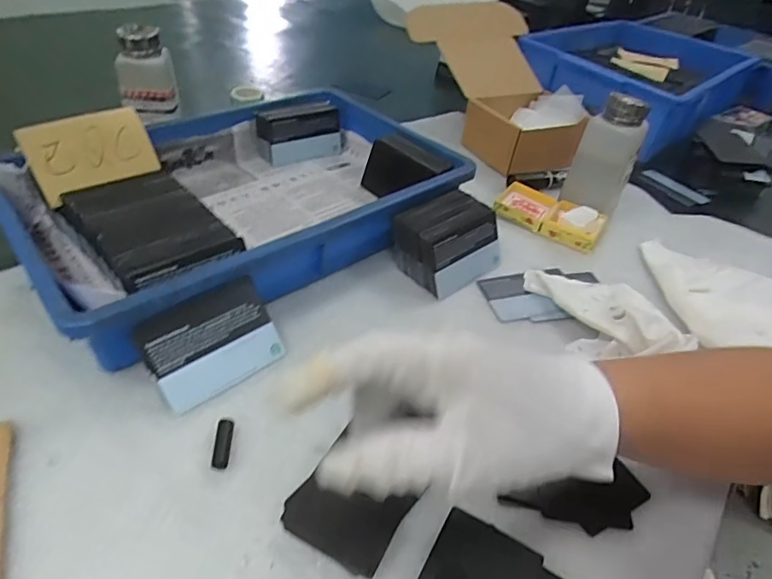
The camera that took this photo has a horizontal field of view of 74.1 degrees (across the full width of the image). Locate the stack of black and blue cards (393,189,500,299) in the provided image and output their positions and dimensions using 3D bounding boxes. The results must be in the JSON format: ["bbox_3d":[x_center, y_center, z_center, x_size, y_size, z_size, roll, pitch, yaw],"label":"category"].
[{"bbox_3d":[0.057,-0.043,0.457,0.091,0.053,0.064,-24,48,-31],"label":"stack of black and blue cards"}]

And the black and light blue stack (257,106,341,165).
[{"bbox_3d":[-0.096,-0.175,0.586,0.093,0.059,0.031,-12,43,-20],"label":"black and light blue stack"}]

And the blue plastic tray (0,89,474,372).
[{"bbox_3d":[-0.131,-0.086,0.476,0.365,0.073,0.246,-27,50,-33],"label":"blue plastic tray"}]

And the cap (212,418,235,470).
[{"bbox_3d":[-0.098,0.093,0.309,0.010,0.008,0.029,1,40,-5],"label":"cap"}]

